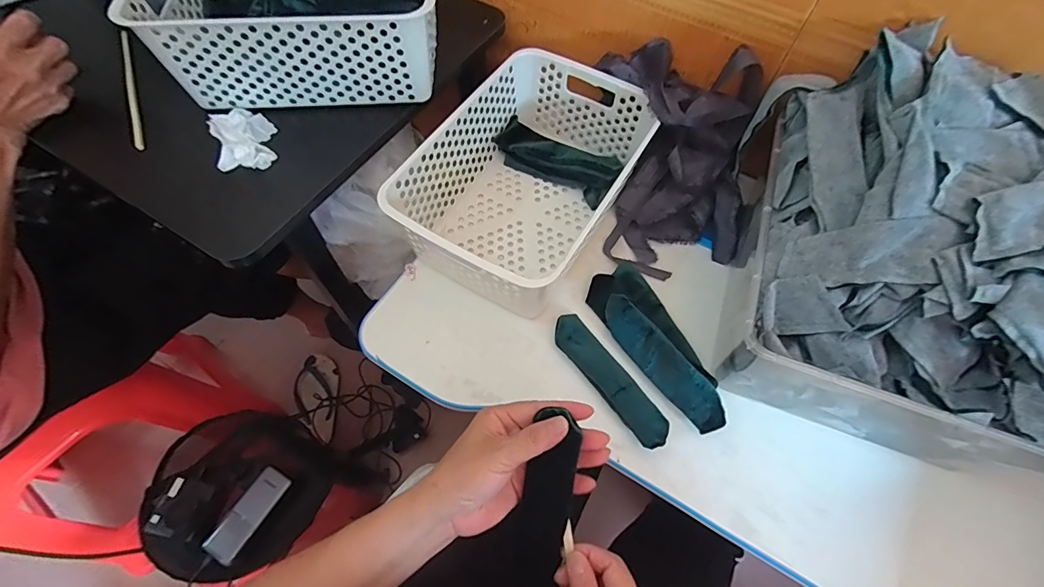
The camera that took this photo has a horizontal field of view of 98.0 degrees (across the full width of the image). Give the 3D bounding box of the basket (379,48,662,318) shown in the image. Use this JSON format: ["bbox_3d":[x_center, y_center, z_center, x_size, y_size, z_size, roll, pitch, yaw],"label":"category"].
[{"bbox_3d":[0.009,-0.135,0.542,0.212,0.115,0.310,32,67,15],"label":"basket"}]

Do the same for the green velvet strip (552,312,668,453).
[{"bbox_3d":[0.089,0.086,0.473,0.035,0.018,0.161,-32,68,-15],"label":"green velvet strip"}]

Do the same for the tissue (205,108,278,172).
[{"bbox_3d":[-0.307,-0.174,0.500,0.060,0.022,0.093,-25,66,-13],"label":"tissue"}]

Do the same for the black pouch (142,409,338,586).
[{"bbox_3d":[-0.442,0.295,0.692,0.266,0.069,0.234,17,64,8],"label":"black pouch"}]

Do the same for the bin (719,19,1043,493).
[{"bbox_3d":[0.384,-0.018,0.409,0.336,0.204,0.343,16,64,7],"label":"bin"}]

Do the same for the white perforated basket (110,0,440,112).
[{"bbox_3d":[-0.258,-0.335,0.532,0.324,0.103,0.229,-5,63,-3],"label":"white perforated basket"}]

